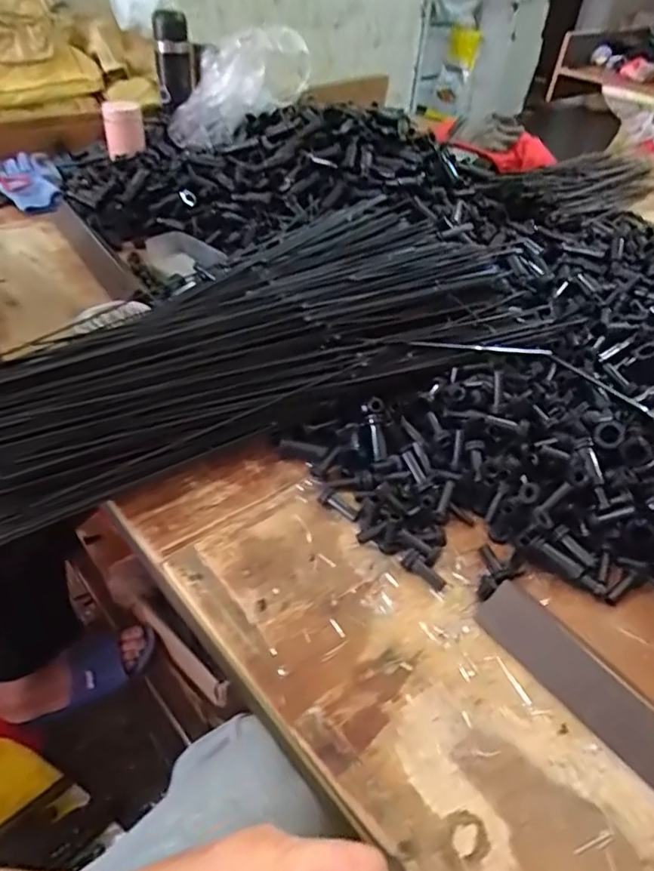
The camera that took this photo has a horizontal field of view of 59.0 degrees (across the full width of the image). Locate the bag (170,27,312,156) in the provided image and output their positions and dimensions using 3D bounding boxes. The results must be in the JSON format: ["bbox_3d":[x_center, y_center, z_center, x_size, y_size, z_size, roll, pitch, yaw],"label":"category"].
[{"bbox_3d":[-0.170,-0.616,1.035,0.295,0.141,0.082,-22,34,27],"label":"bag"}]

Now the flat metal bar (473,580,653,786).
[{"bbox_3d":[0.194,0.184,0.382,0.041,0.006,0.215,-49,56,2],"label":"flat metal bar"}]

